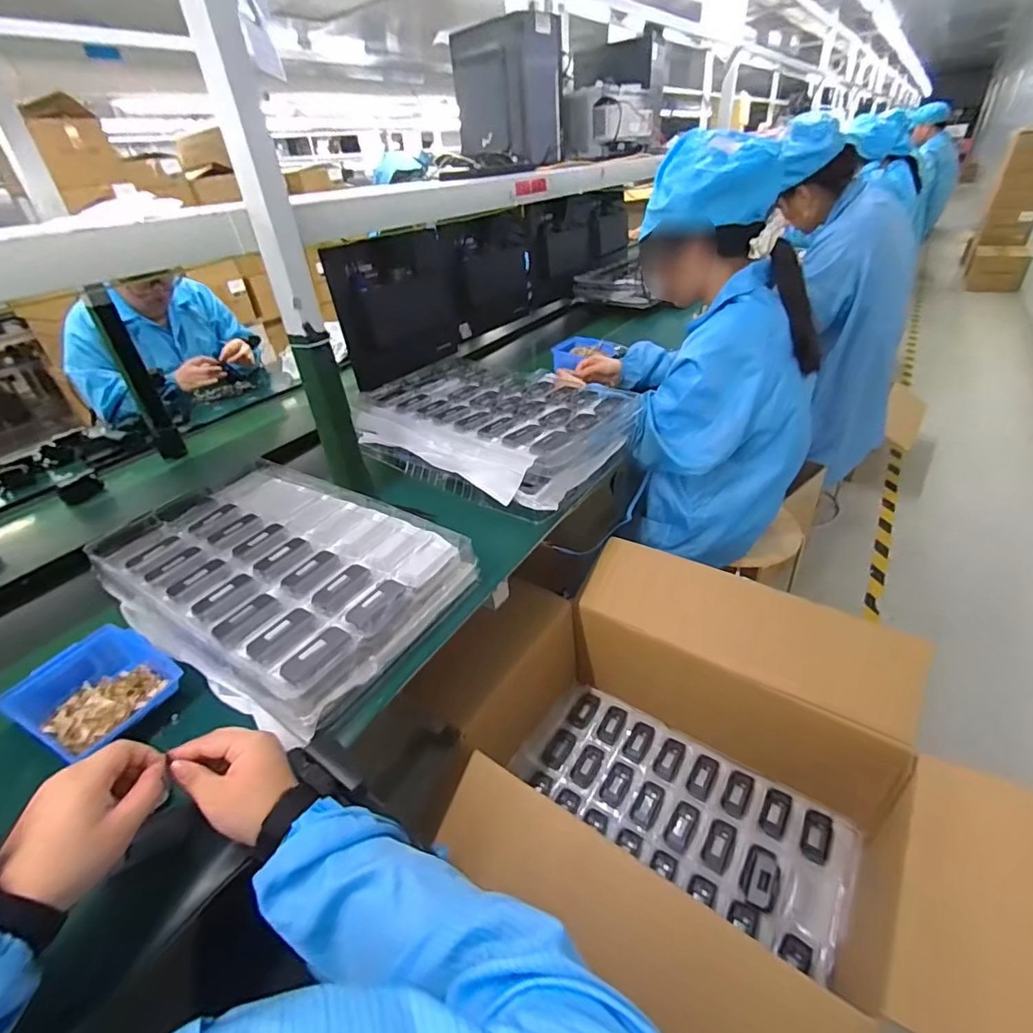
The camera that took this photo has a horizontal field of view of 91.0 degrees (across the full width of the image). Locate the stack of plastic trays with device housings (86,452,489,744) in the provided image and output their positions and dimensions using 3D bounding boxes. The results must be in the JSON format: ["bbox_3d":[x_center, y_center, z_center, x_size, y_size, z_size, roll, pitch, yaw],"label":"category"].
[{"bbox_3d":[-0.345,0.069,0.733,0.517,0.072,0.323,17,41,30],"label":"stack of plastic trays with device housings"}]

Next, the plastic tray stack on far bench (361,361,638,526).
[{"bbox_3d":[-0.050,-0.182,1.027,0.492,0.109,0.361,22,44,35],"label":"plastic tray stack on far bench"}]

